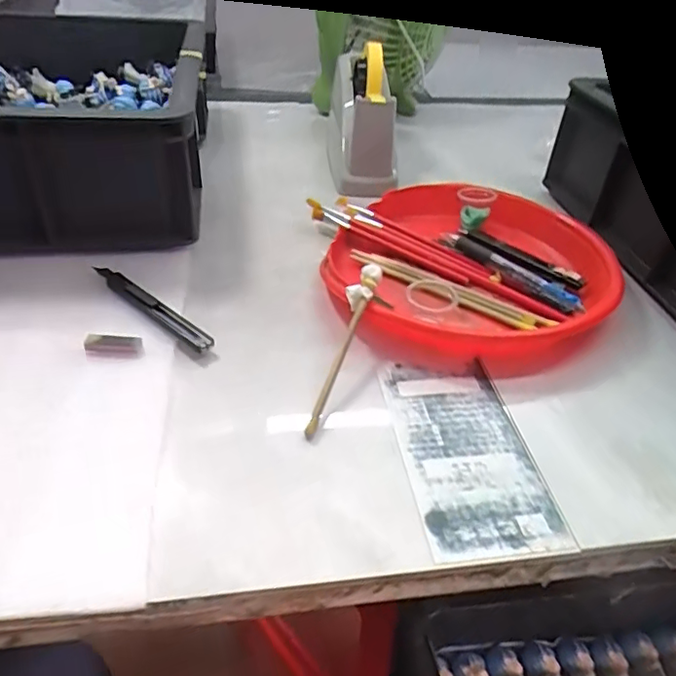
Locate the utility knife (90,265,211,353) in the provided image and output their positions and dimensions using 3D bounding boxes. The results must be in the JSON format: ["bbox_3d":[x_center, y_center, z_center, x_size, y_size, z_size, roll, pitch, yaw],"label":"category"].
[{"bbox_3d":[-0.143,-0.027,0.421,0.134,0.016,0.015,33,47,31],"label":"utility knife"}]

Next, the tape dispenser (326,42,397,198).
[{"bbox_3d":[0.025,-0.262,0.654,0.066,0.118,0.182,1,39,-5],"label":"tape dispenser"}]

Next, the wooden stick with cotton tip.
[{"bbox_3d":[0.002,0.005,0.382,0.018,0.015,0.139,13,56,12],"label":"wooden stick with cotton tip"}]

